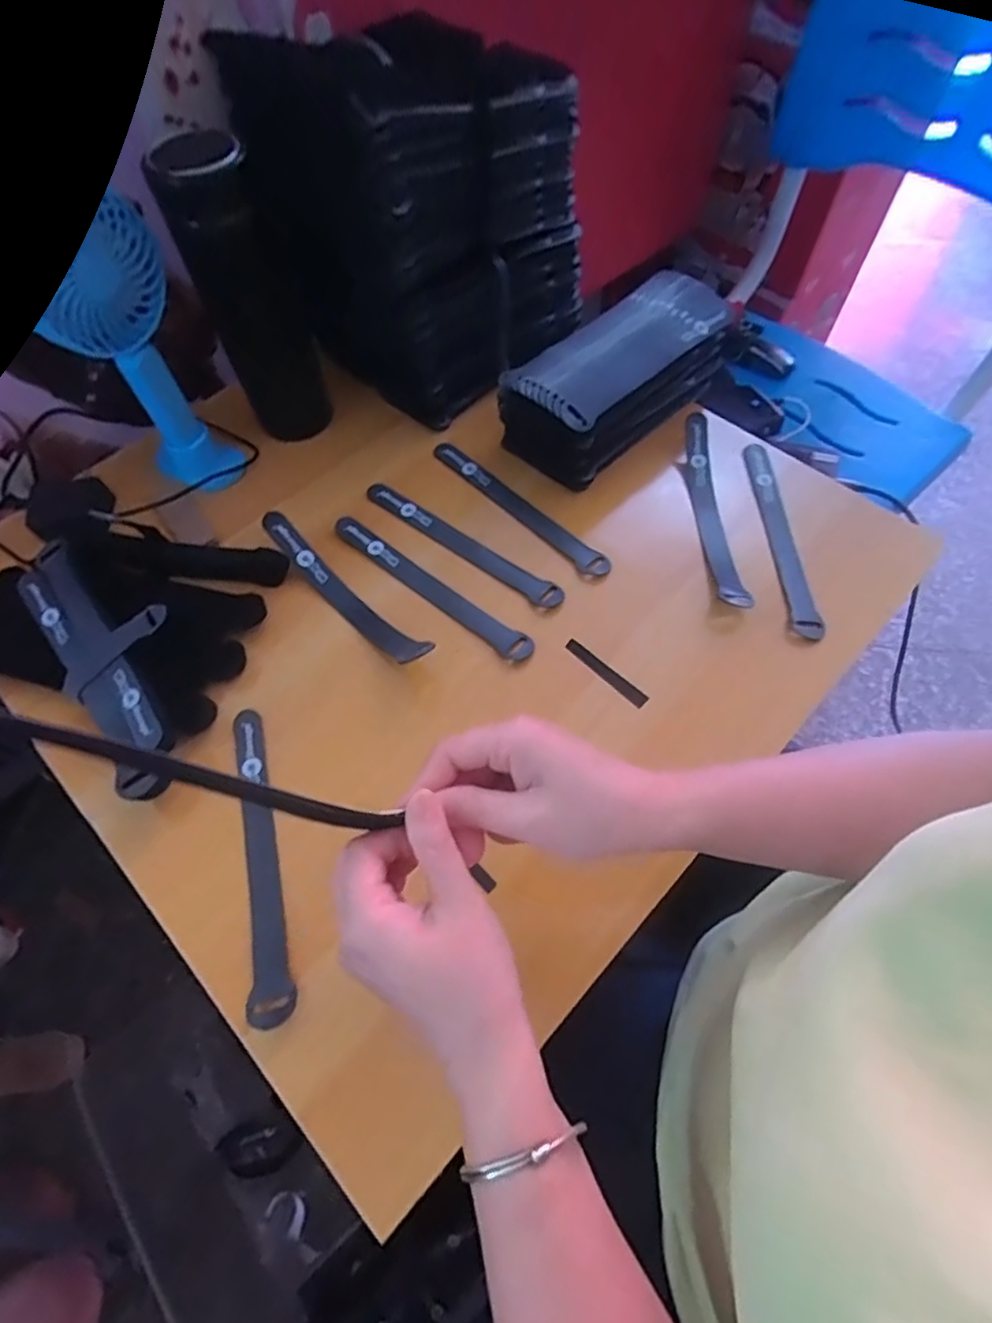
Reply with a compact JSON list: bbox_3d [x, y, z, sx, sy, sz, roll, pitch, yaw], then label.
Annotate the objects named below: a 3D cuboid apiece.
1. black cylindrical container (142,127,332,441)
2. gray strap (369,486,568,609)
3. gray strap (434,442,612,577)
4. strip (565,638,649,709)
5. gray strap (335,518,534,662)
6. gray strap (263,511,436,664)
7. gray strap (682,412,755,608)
[{"bbox_3d":[-0.205,-0.299,0.520,0.076,0.208,0.073,-23,64,-9],"label":"black cylindrical container"},{"bbox_3d":[-0.031,-0.100,0.501,0.203,0.010,0.020,36,69,19],"label":"gray strap"},{"bbox_3d":[0.016,-0.133,0.519,0.021,0.006,0.208,-44,65,-7],"label":"gray strap"},{"bbox_3d":[0.078,0.007,0.437,0.070,0.004,0.012,40,71,20],"label":"strip"},{"bbox_3d":[-0.053,-0.062,0.481,0.202,0.009,0.022,37,70,19],"label":"gray strap"},{"bbox_3d":[-0.116,-0.055,0.462,0.021,0.034,0.187,-41,68,-18],"label":"gray strap"},{"bbox_3d":[0.172,-0.127,0.493,0.025,0.017,0.195,-1,62,2],"label":"gray strap"}]

